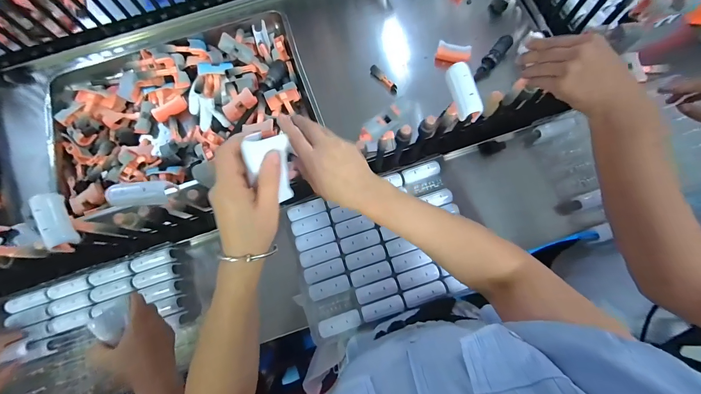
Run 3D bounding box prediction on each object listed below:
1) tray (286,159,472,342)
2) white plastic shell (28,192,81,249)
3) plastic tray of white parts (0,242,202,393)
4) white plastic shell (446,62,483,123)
[{"bbox_3d":[0.058,0.091,0.562,0.321,0.031,0.248,-19,72,-4],"label":"tray"},{"bbox_3d":[-0.380,0.030,0.376,0.022,0.034,0.070,-18,91,18],"label":"white plastic shell"},{"bbox_3d":[-0.450,0.238,0.544,0.321,0.050,0.231,-22,72,-6],"label":"plastic tray of white parts"},{"bbox_3d":[0.150,-0.141,0.399,0.034,0.027,0.078,-20,93,-5],"label":"white plastic shell"}]

